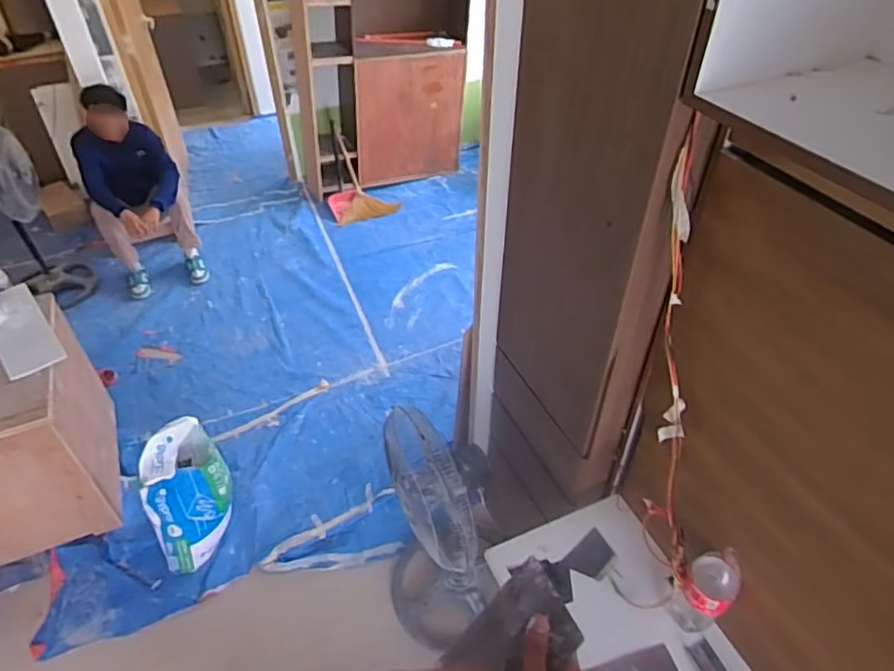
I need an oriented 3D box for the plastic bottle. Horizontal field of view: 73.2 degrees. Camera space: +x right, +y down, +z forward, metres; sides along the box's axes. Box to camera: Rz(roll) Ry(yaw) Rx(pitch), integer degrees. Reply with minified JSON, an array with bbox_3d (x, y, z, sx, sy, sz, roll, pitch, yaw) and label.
[{"bbox_3d":[0.550,0.552,1.288,0.101,0.266,0.079,33,52,31],"label":"plastic bottle"}]

